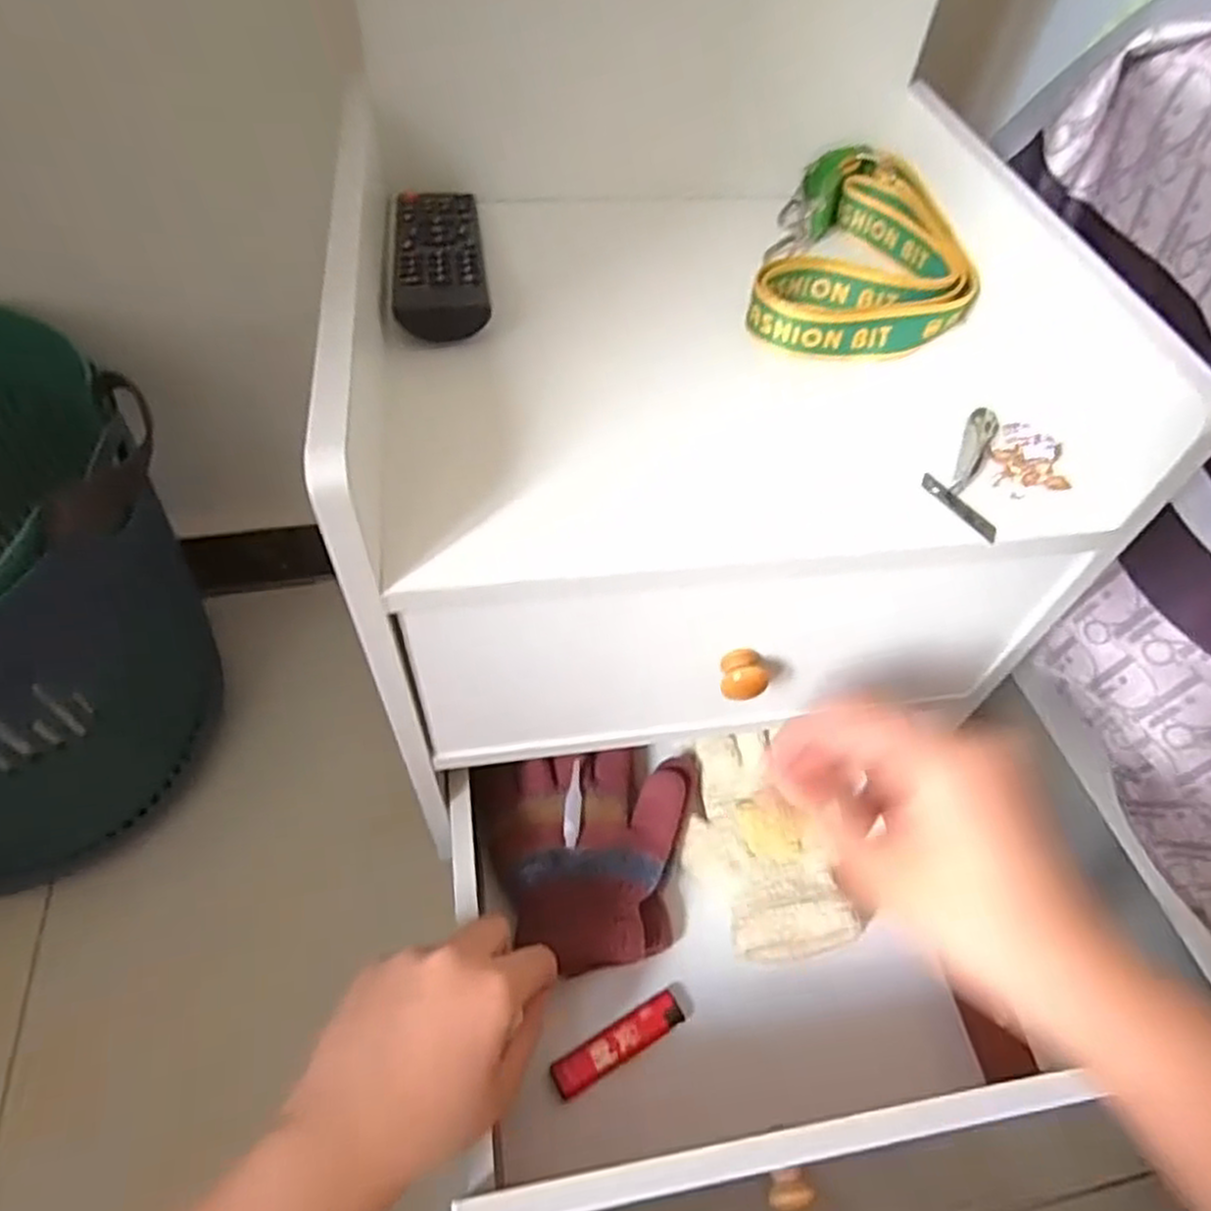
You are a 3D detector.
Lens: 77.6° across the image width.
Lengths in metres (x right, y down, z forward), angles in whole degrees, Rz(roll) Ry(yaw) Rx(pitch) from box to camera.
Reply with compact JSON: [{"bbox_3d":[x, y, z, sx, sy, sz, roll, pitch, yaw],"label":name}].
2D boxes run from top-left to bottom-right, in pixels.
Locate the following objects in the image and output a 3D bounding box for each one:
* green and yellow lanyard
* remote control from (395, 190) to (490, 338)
[{"bbox_3d":[0.142,-0.189,0.403,0.105,0.028,0.166,15,54,7],"label":"green and yellow lanyard"},{"bbox_3d":[-0.085,-0.181,0.384,0.044,0.016,0.128,-6,54,-8],"label":"remote control"}]

